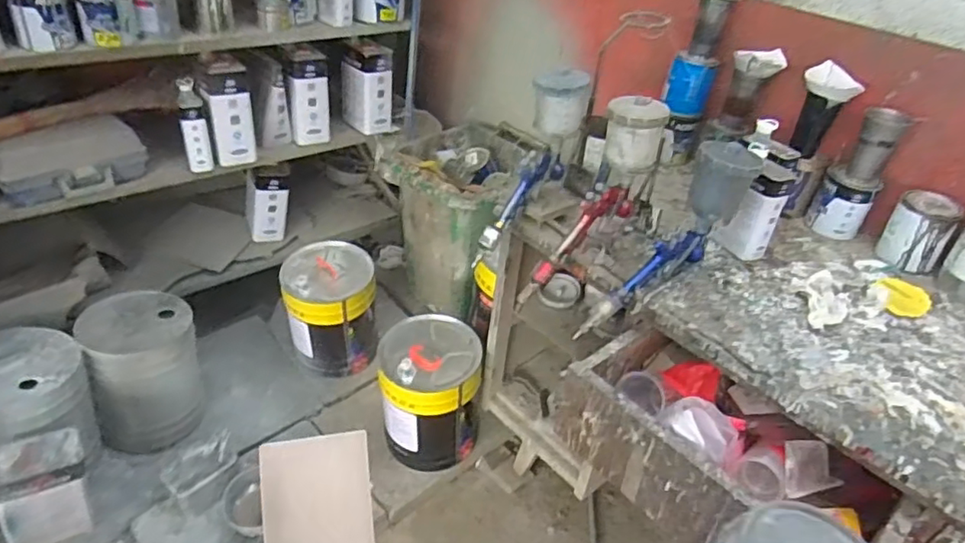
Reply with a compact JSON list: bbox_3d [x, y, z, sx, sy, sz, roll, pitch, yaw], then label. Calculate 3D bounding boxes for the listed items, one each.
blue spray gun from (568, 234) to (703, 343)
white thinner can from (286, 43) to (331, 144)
[{"bbox_3d":[0.280,0.024,1.089,0.284,0.096,0.032,-37,47,-3],"label":"blue spray gun"},{"bbox_3d":[-0.515,-0.512,1.811,0.121,0.269,0.103,-5,38,-15],"label":"white thinner can"}]

